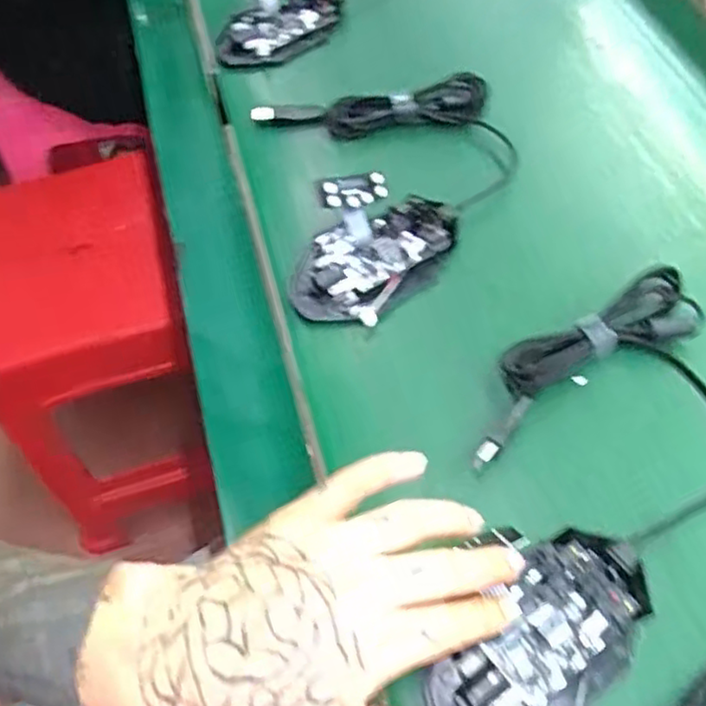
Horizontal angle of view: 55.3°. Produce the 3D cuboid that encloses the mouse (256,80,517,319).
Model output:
[{"bbox_3d":[0.030,-0.121,0.453,0.178,0.033,0.210,-7,58,-5],"label":"mouse"}]

